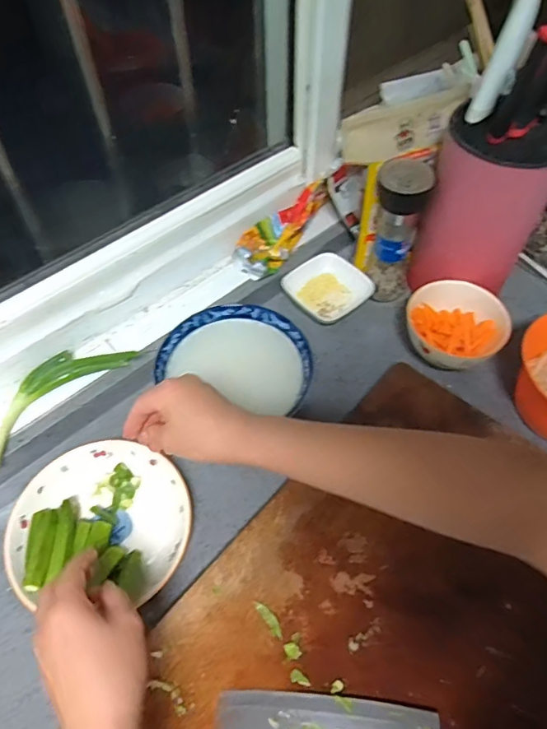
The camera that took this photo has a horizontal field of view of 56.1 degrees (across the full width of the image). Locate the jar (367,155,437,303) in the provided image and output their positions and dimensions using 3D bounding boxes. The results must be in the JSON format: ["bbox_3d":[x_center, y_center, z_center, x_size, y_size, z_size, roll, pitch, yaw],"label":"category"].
[{"bbox_3d":[0.159,-0.166,0.642,0.067,0.178,0.061,0,56,0],"label":"jar"}]

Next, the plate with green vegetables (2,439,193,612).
[{"bbox_3d":[-0.173,0.156,0.508,0.175,0.040,0.167,-2,56,0],"label":"plate with green vegetables"}]

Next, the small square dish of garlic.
[{"bbox_3d":[0.069,-0.106,0.701,0.094,0.029,0.101,-29,60,-17],"label":"small square dish of garlic"}]

